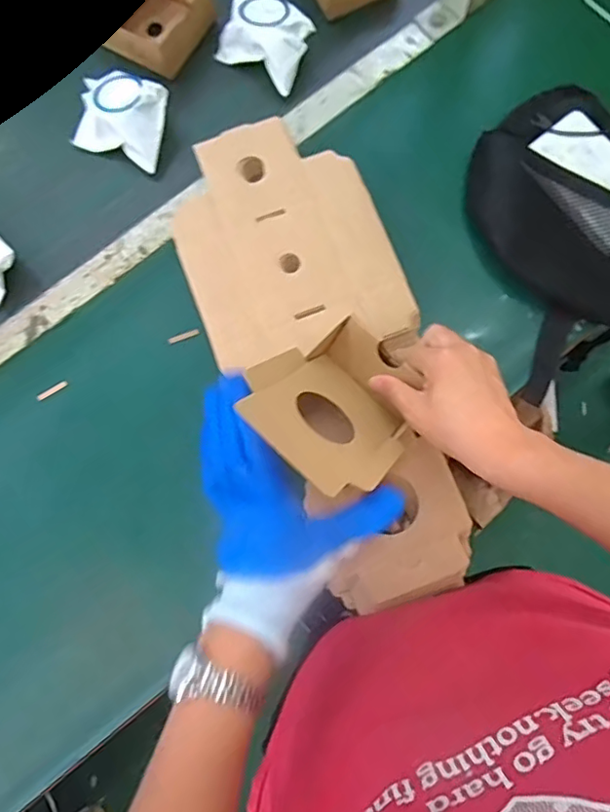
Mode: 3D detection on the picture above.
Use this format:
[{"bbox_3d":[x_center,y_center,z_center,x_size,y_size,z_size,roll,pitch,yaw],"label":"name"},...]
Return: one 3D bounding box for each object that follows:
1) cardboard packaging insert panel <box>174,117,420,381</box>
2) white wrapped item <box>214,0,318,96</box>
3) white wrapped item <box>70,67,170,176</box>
[{"bbox_3d":[-0.023,-0.162,0.548,0.190,0.010,0.249,-21,78,-3],"label":"cardboard packaging insert panel"},{"bbox_3d":[-0.044,-0.415,0.634,0.109,0.045,0.077,35,81,8],"label":"white wrapped item"},{"bbox_3d":[-0.197,-0.313,0.615,0.099,0.053,0.079,21,79,6],"label":"white wrapped item"}]

